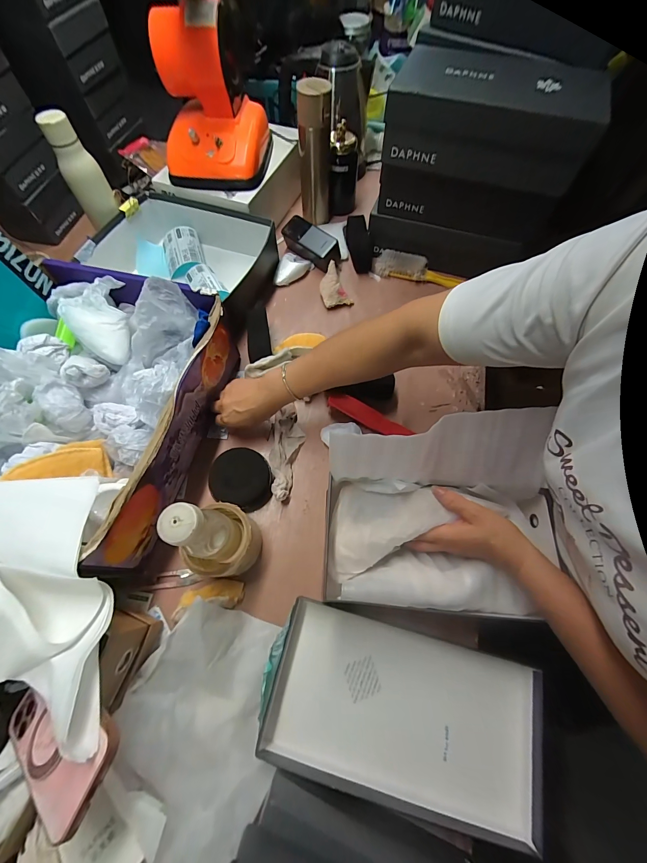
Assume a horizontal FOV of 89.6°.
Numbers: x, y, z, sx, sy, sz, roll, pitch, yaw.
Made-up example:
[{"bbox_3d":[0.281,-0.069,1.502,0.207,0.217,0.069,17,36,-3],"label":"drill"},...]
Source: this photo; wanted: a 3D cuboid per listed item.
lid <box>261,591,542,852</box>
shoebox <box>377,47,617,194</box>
[{"bbox_3d":[0.094,0.327,0.385,0.306,0.044,0.162,14,66,6],"label":"lid"},{"bbox_3d":[0.267,-0.511,0.532,0.304,0.101,0.161,15,66,7],"label":"shoebox"}]

